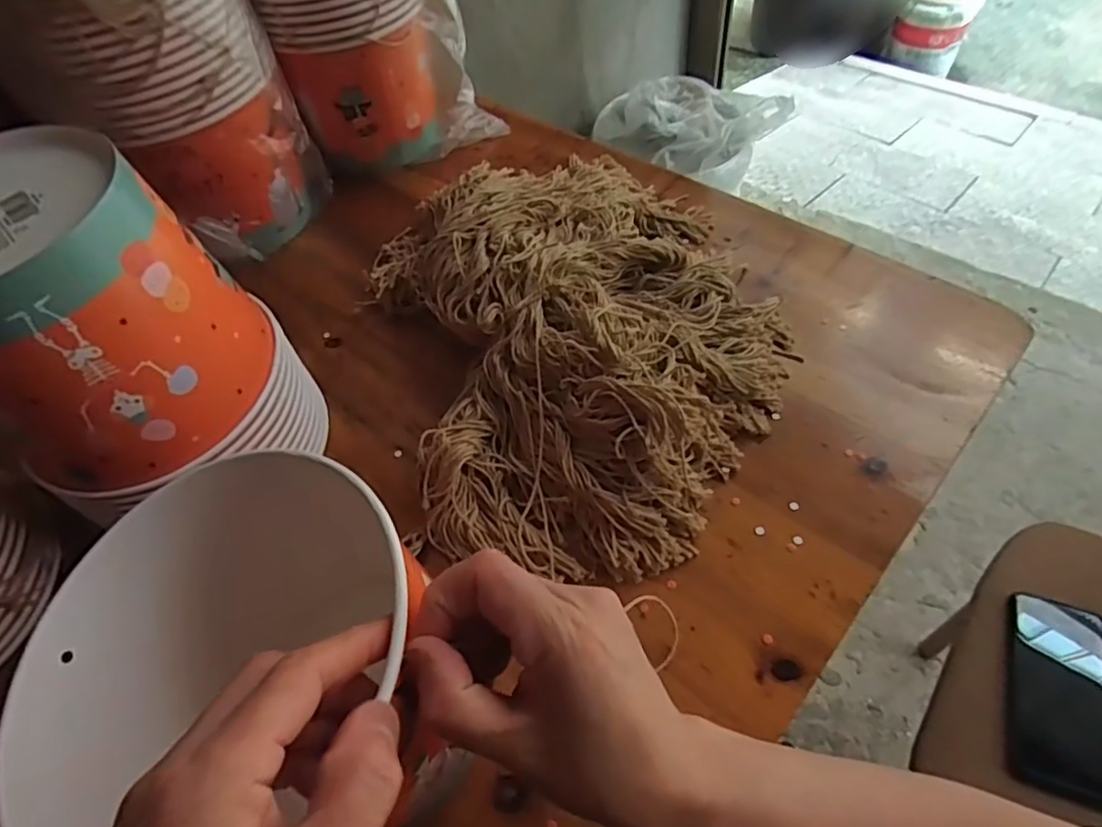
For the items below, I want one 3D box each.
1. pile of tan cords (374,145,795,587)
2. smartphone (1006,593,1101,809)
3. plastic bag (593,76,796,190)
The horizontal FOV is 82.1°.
[{"bbox_3d":[0.028,-0.066,0.458,0.285,0.072,0.349,-16,54,-6],"label":"pile of tan cords"},{"bbox_3d":[0.461,0.250,0.574,0.079,0.017,0.174,16,57,16],"label":"smartphone"},{"bbox_3d":[0.258,-0.533,1.187,0.349,0.129,0.200,0,54,6],"label":"plastic bag"}]

